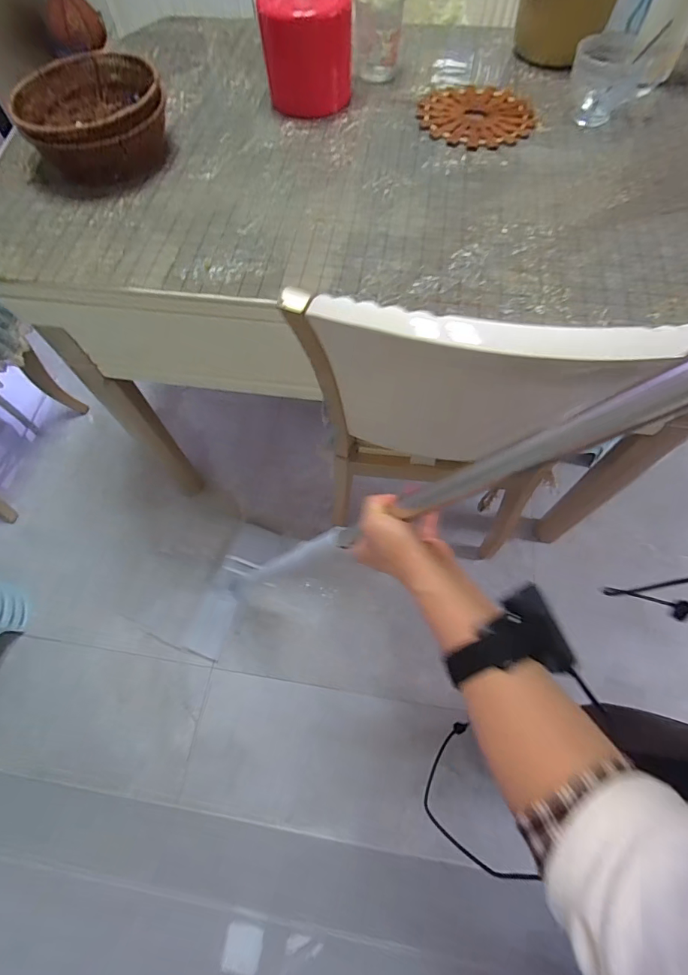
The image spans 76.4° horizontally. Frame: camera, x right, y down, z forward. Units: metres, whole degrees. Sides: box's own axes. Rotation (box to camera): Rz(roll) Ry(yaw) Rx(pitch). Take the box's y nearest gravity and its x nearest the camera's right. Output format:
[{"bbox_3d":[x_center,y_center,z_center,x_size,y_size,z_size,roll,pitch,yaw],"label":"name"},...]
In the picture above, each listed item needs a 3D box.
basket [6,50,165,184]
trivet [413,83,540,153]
[{"bbox_3d":[-0.388,-0.577,0.694,0.204,0.086,0.230,-19,66,-8],"label":"basket"},{"bbox_3d":[0.221,-0.621,0.732,0.188,0.017,0.173,5,65,3],"label":"trivet"}]

